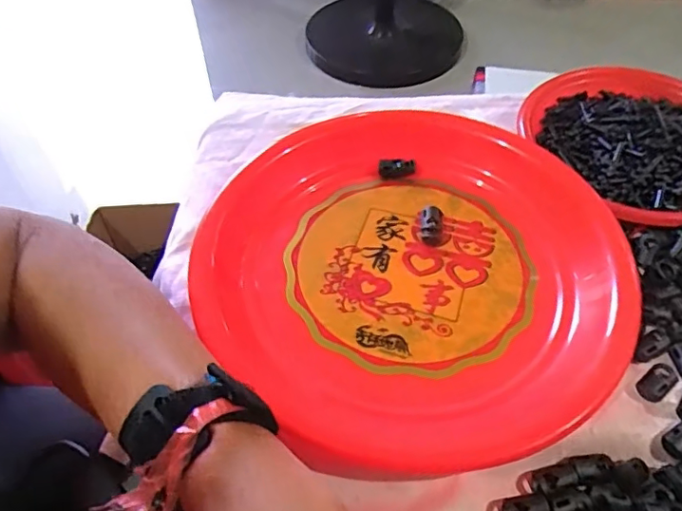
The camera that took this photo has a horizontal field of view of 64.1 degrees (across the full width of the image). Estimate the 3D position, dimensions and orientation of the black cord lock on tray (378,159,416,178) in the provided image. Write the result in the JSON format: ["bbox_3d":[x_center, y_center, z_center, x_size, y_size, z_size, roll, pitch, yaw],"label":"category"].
[{"bbox_3d":[0.042,-0.065,0.407,0.027,0.008,0.013,2,51,4],"label":"black cord lock on tray"}]

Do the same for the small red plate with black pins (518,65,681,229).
[{"bbox_3d":[0.228,-0.088,0.406,0.137,0.029,0.158,-20,53,-14],"label":"small red plate with black pins"}]

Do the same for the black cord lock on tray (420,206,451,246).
[{"bbox_3d":[0.063,-0.019,0.364,0.019,0.010,0.027,2,51,4],"label":"black cord lock on tray"}]

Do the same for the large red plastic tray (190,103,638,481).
[{"bbox_3d":[0.048,-0.004,0.345,0.251,0.021,0.259,35,60,26],"label":"large red plastic tray"}]

